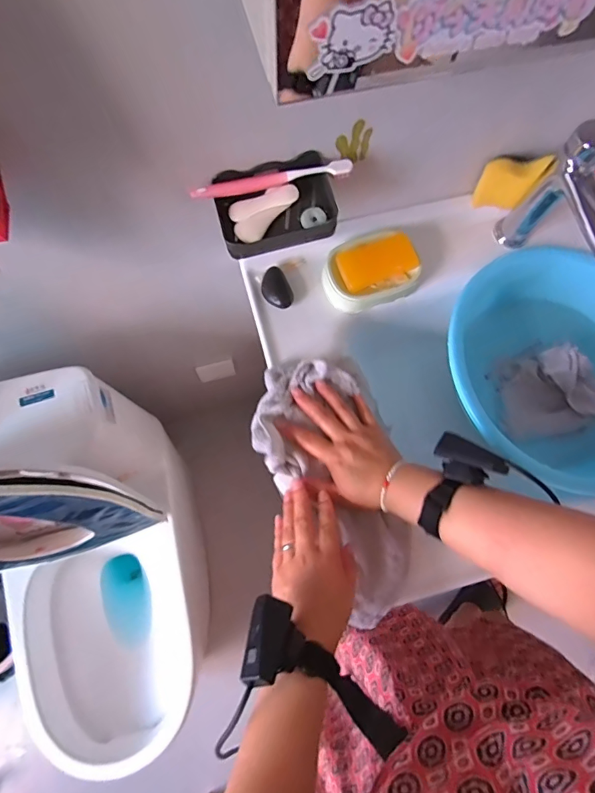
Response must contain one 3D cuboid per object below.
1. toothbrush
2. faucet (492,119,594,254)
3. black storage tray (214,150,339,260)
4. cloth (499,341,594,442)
[{"bbox_3d":[-0.028,-0.248,0.510,0.181,0.016,0.020,-12,75,-4],"label":"toothbrush"},{"bbox_3d":[0.367,-0.220,0.577,0.084,0.199,0.161,-15,75,-5],"label":"faucet"},{"bbox_3d":[-0.025,-0.220,0.516,0.134,0.040,0.088,-18,76,-6],"label":"black storage tray"},{"bbox_3d":[0.390,-0.005,0.687,0.164,0.032,0.127,-19,76,-6],"label":"cloth"}]

